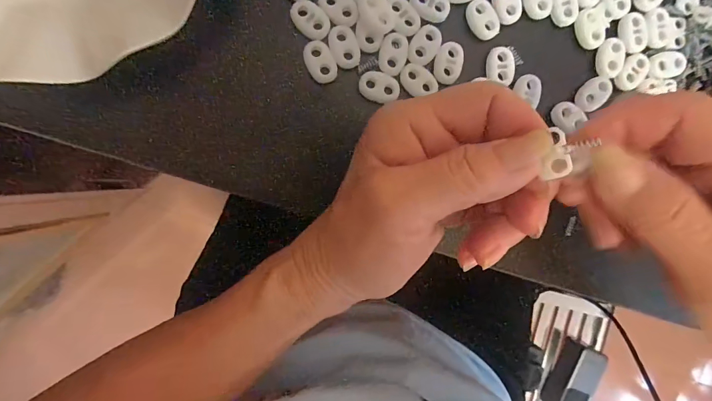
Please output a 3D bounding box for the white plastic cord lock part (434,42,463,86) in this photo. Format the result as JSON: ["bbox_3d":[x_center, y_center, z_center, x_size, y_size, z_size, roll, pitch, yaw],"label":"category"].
[{"bbox_3d":[0.052,-0.076,0.206,0.015,0.004,0.023,11,91,-7],"label":"white plastic cord lock part"}]

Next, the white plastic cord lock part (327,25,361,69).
[{"bbox_3d":[-0.006,-0.082,0.200,0.015,0.004,0.022,-20,95,-6],"label":"white plastic cord lock part"}]

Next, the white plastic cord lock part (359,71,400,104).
[{"bbox_3d":[0.013,-0.062,0.203,0.022,0.004,0.016,18,90,-7],"label":"white plastic cord lock part"}]

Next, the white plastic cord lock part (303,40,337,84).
[{"bbox_3d":[-0.019,-0.074,0.198,0.014,0.004,0.022,-30,96,-5],"label":"white plastic cord lock part"}]

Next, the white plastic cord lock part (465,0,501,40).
[{"bbox_3d":[0.071,-0.101,0.207,0.016,0.004,0.022,-26,95,-5],"label":"white plastic cord lock part"}]

